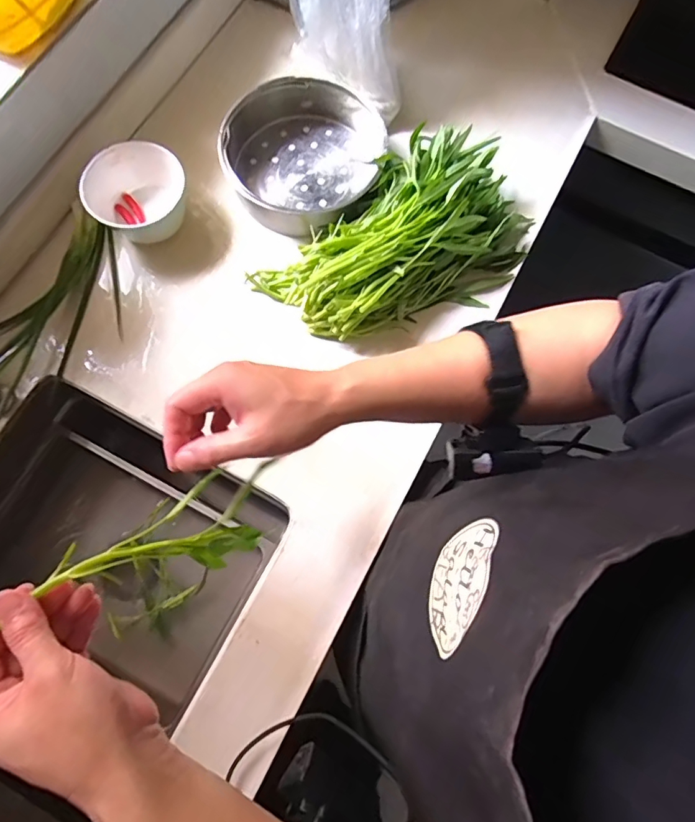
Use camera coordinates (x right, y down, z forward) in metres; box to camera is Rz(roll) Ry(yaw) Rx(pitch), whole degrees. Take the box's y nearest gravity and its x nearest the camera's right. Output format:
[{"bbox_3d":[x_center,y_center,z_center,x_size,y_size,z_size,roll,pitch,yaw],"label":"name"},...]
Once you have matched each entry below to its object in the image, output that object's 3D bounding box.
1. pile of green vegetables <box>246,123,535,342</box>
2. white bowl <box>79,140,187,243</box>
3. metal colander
[{"bbox_3d":[0.073,-0.209,0.597,0.217,0.112,0.307,43,79,9],"label":"pile of green vegetables"},{"bbox_3d":[-0.272,-0.281,0.631,0.121,0.076,0.103,-24,77,-7],"label":"white bowl"},{"bbox_3d":[-0.053,-0.336,0.650,0.208,0.083,0.194,0,75,-1],"label":"metal colander"}]

